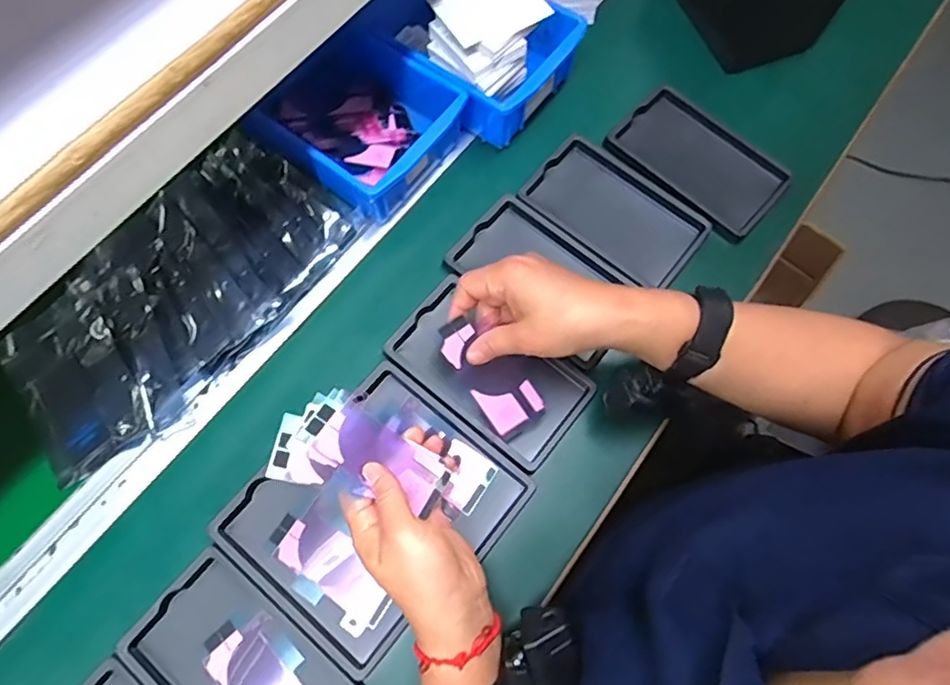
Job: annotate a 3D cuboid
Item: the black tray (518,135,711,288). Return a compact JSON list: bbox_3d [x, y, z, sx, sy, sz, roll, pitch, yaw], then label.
[{"bbox_3d":[0.129,-0.121,0.532,0.158,0.019,0.097,37,75,12],"label":"black tray"}]

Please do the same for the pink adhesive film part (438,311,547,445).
[{"bbox_3d":[0.014,0.023,0.442,0.047,0.006,0.101,-34,97,5],"label":"pink adhesive film part"}]

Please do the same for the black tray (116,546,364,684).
[{"bbox_3d":[-0.165,0.235,0.406,0.159,0.015,0.095,37,75,12],"label":"black tray"}]

